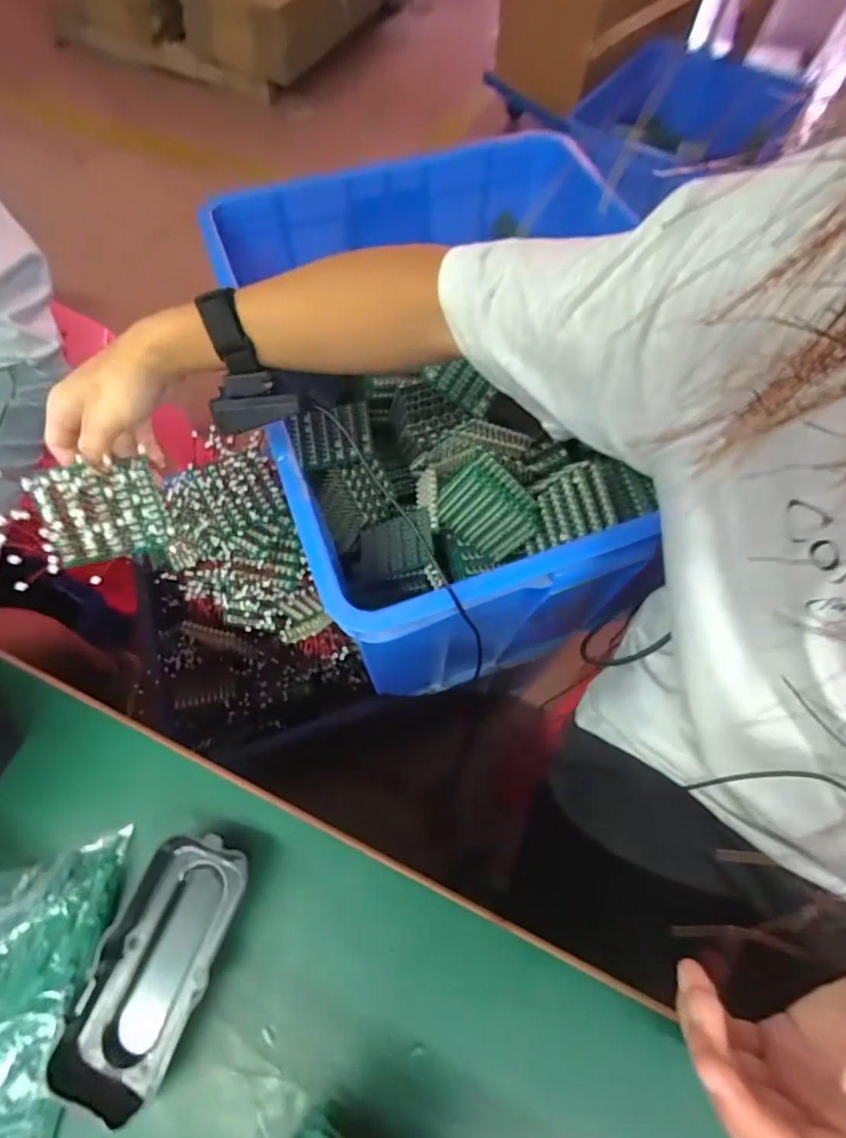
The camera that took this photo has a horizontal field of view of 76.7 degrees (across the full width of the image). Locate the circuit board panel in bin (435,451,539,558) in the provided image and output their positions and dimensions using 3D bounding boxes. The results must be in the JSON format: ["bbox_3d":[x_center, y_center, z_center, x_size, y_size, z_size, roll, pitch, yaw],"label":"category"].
[{"bbox_3d":[0.063,-0.057,0.549,0.095,0.089,0.016,44,41,-6],"label":"circuit board panel in bin"}]

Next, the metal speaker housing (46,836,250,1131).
[{"bbox_3d":[-0.131,0.192,0.264,0.053,0.025,0.105,14,64,5],"label":"metal speaker housing"}]

